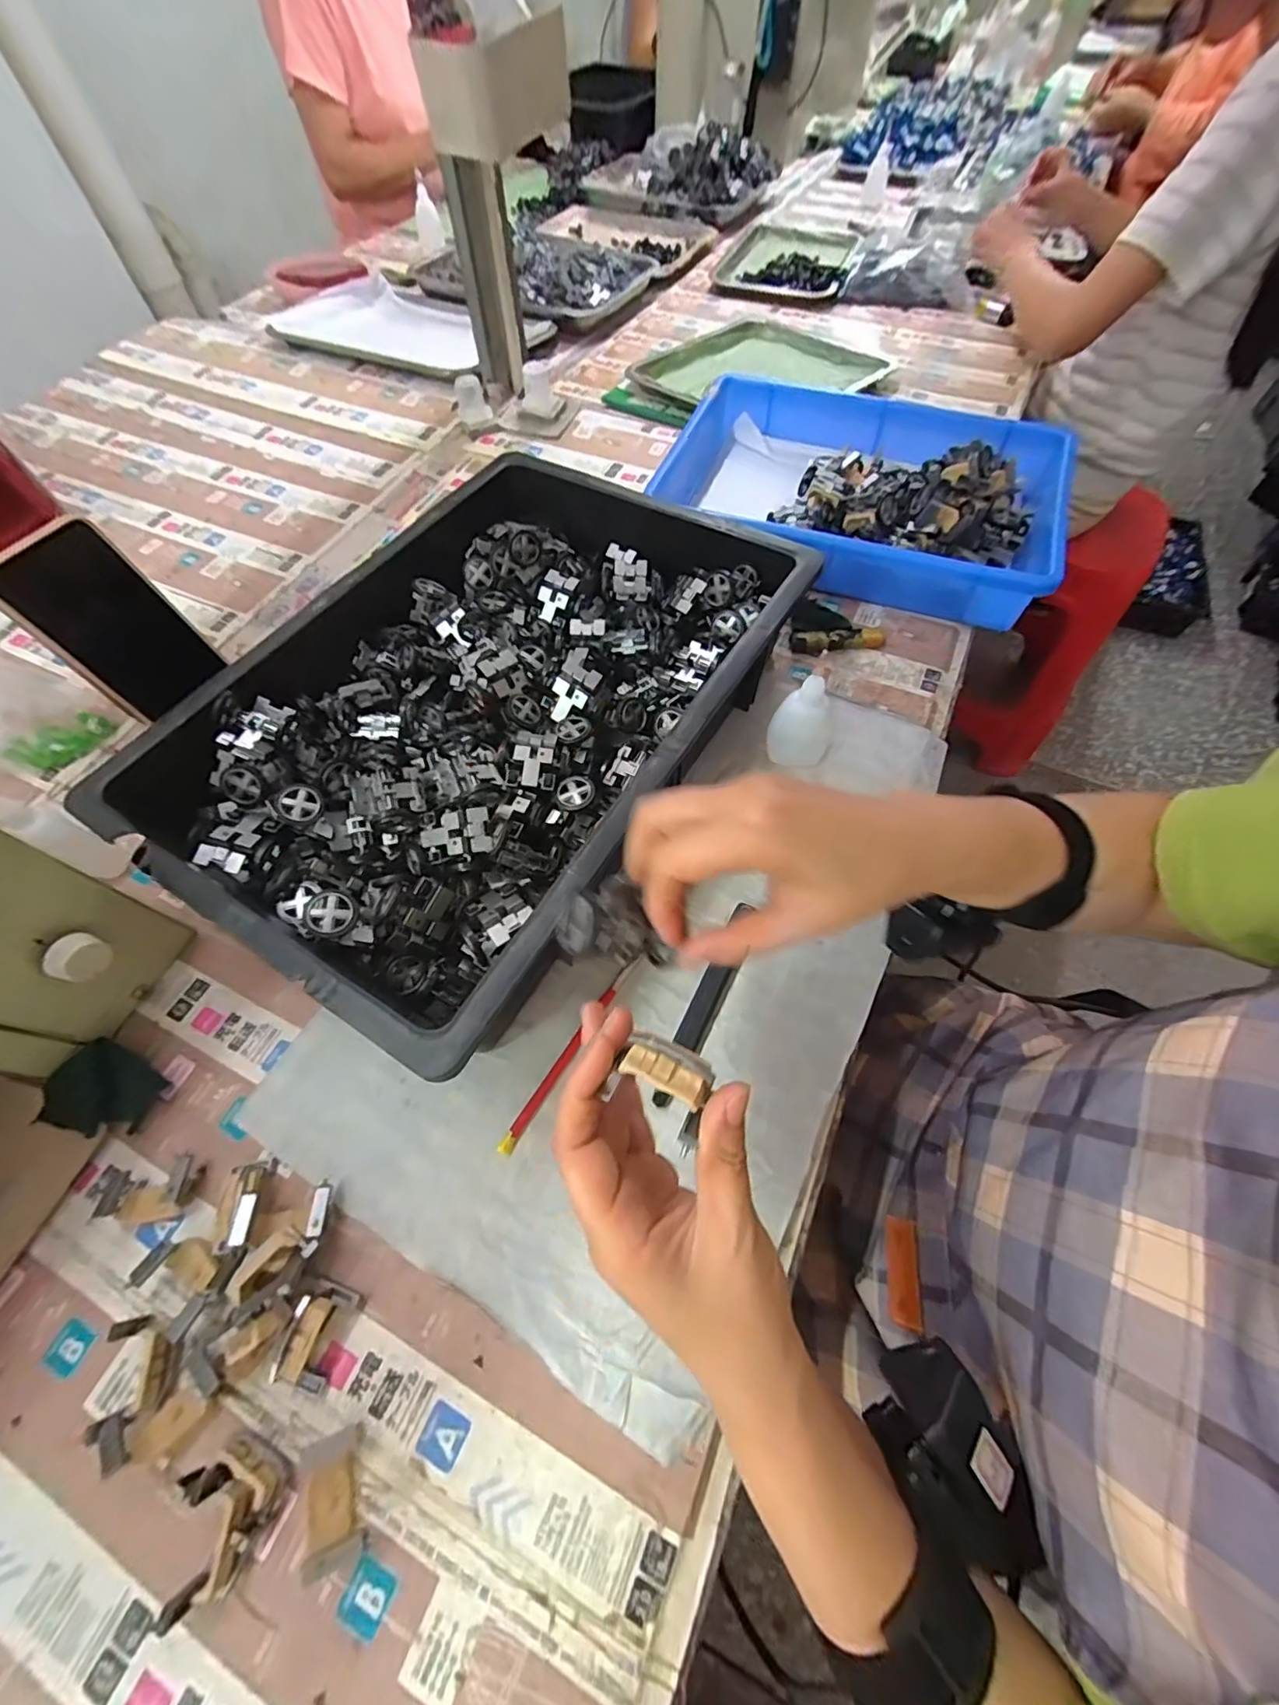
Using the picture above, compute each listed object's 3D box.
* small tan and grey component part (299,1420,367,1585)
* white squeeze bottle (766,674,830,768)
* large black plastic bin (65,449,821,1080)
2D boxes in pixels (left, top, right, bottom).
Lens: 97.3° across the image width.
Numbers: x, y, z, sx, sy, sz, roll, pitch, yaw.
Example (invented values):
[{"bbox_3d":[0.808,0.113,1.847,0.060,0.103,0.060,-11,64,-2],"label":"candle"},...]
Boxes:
[{"bbox_3d":[-0.135,0.283,0.247,0.024,0.025,0.040,-15,63,-7],"label":"small tan and grey component part"},{"bbox_3d":[0.125,-0.102,0.422,0.046,0.076,0.041,23,65,13],"label":"white squeeze bottle"},{"bbox_3d":[-0.120,-0.115,0.425,0.342,0.091,0.436,29,66,15],"label":"large black plastic bin"}]

